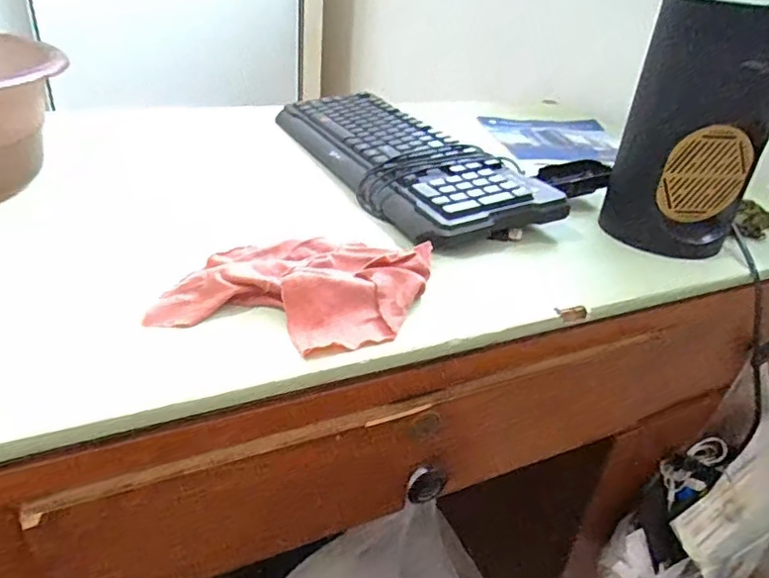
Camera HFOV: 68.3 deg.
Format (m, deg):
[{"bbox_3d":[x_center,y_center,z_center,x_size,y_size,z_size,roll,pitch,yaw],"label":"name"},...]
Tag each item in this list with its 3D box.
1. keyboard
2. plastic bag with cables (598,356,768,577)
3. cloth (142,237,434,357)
[{"bbox_3d":[0.011,-0.167,0.664,0.155,0.031,0.435,-9,35,-24],"label":"keyboard"},{"bbox_3d":[0.367,0.241,0.636,0.275,0.225,0.121,-17,39,-34],"label":"plastic bag with cables"},{"bbox_3d":[-0.057,-0.011,0.420,0.165,0.027,0.147,12,32,9],"label":"cloth"}]

